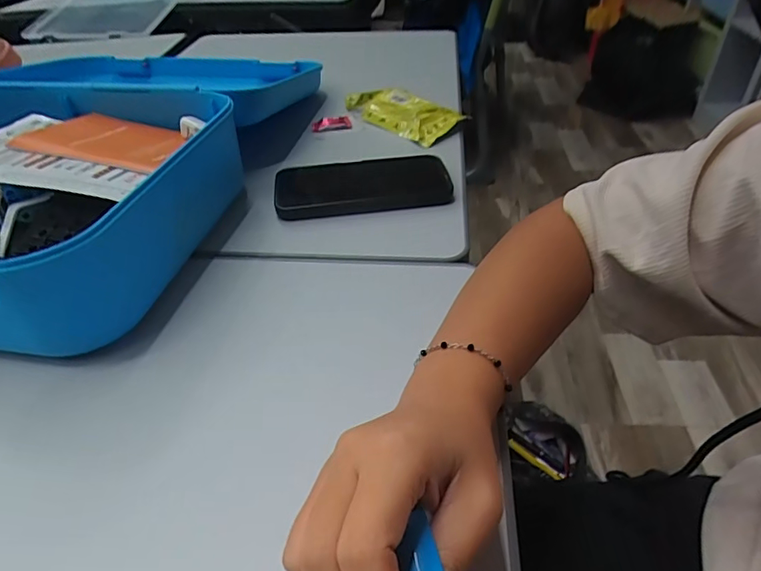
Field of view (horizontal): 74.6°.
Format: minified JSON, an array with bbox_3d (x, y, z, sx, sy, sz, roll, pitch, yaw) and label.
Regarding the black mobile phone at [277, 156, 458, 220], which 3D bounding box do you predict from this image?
[{"bbox_3d":[-0.018,-0.103,0.516,0.175,0.016,0.090,-8,41,-4],"label":"black mobile phone"}]

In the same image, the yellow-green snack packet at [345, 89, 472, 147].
[{"bbox_3d":[0.032,-0.230,0.651,0.083,0.029,0.156,-32,48,-28],"label":"yellow-green snack packet"}]

